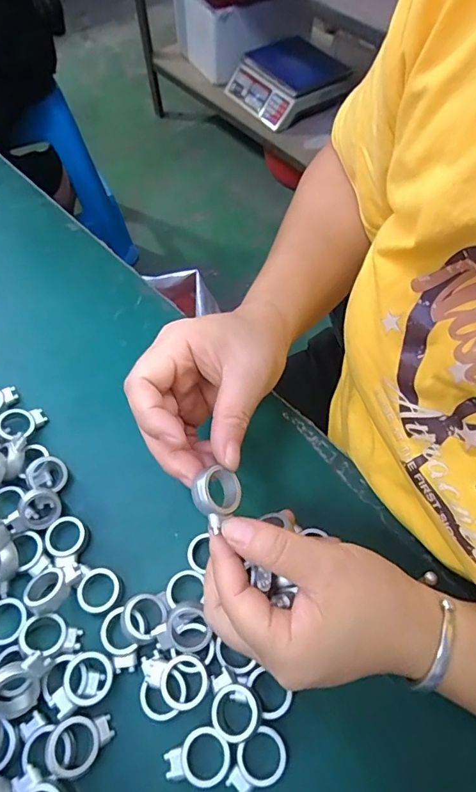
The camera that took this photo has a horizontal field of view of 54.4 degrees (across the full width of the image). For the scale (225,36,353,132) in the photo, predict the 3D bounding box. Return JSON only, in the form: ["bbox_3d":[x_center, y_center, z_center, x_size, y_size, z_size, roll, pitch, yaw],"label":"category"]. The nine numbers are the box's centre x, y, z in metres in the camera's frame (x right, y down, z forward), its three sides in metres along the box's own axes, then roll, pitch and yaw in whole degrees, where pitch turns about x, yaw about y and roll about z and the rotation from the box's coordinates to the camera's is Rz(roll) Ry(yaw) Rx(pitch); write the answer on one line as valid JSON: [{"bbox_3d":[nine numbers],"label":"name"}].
[{"bbox_3d":[0.135,-0.896,1.334,0.268,0.120,0.233,-26,63,-13],"label":"scale"}]

